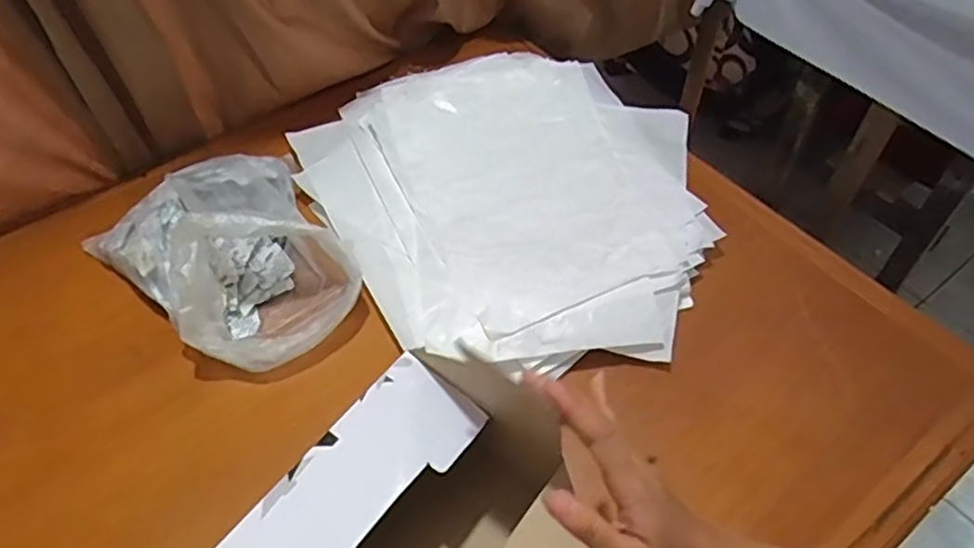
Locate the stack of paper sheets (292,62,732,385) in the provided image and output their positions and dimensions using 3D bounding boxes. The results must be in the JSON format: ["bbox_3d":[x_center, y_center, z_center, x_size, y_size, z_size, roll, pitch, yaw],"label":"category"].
[{"bbox_3d":[0.036,-0.093,0.730,0.389,0.041,0.466,-25,56,-17],"label":"stack of paper sheets"}]

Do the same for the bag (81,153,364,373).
[{"bbox_3d":[-0.259,-0.021,0.646,0.201,0.101,0.250,-30,58,-20],"label":"bag"}]

